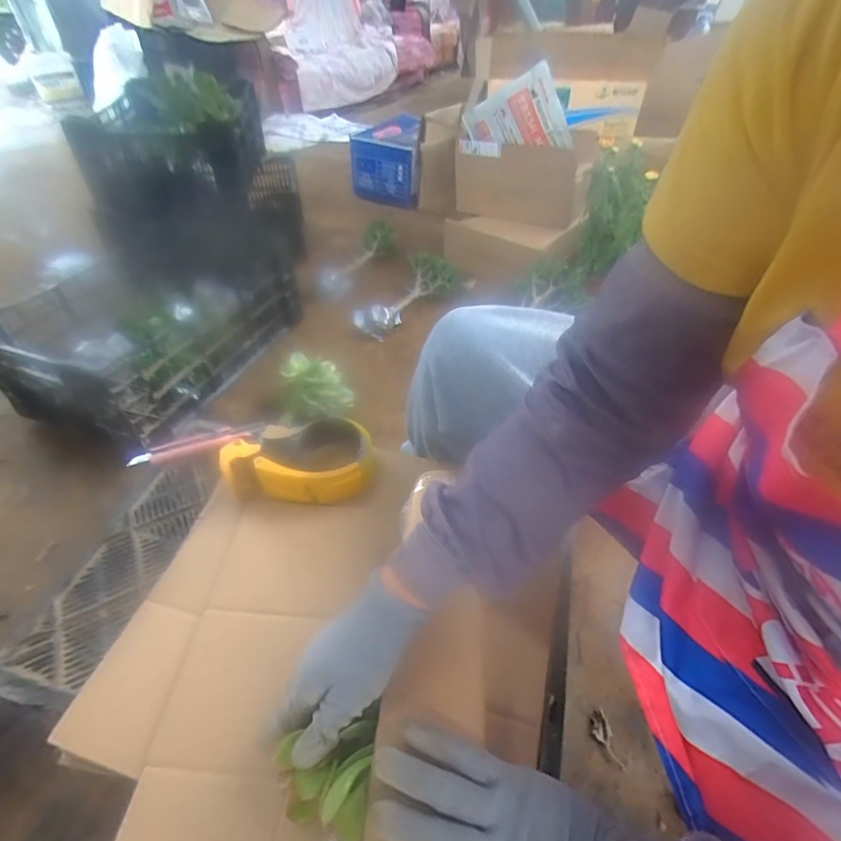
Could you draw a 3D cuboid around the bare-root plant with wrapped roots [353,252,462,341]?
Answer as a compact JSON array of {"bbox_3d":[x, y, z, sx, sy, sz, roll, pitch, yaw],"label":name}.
[{"bbox_3d":[-0.036,-0.347,1.325,0.103,0.121,0.320,29,52,28],"label":"bare-root plant with wrapped roots"}]

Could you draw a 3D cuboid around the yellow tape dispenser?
[{"bbox_3d":[-0.145,0.054,0.577,0.174,0.074,0.102,-12,45,-10],"label":"yellow tape dispenser"}]

